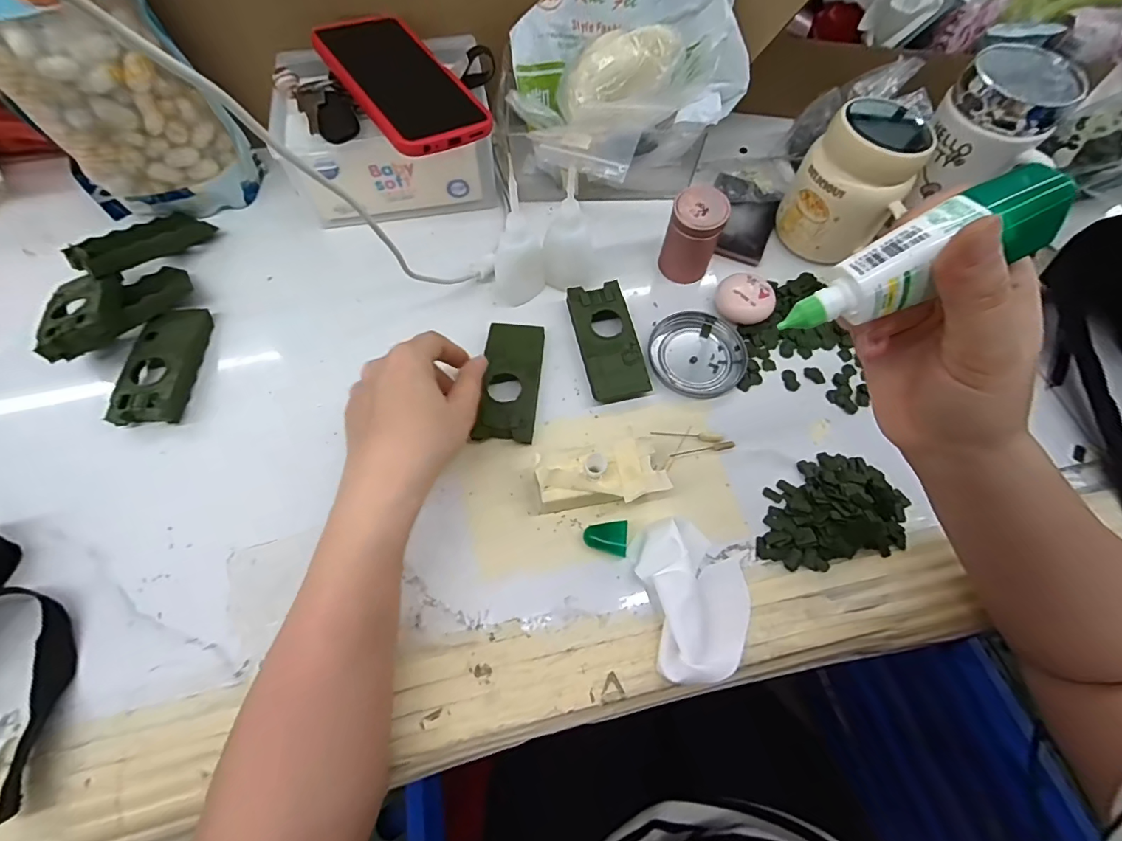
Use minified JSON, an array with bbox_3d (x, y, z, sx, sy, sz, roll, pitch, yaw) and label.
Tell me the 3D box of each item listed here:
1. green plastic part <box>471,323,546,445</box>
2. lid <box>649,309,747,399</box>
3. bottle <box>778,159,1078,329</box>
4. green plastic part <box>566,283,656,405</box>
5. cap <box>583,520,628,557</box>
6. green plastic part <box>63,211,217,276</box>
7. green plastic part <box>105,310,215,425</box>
[{"bbox_3d":[-0.039,-0.034,0.371,0.044,0.015,0.103,3,66,1],"label":"green plastic part"},{"bbox_3d":[0.115,-0.057,0.394,0.079,0.011,0.074,0,64,-1],"label":"lid"},{"bbox_3d":[0.135,-0.061,0.178,0.097,0.023,0.024,-28,66,13],"label":"bottle"},{"bbox_3d":[0.039,-0.065,0.391,0.045,0.021,0.105,-12,65,-7],"label":"green plastic part"},{"bbox_3d":[0.031,0.081,0.327,0.029,0.018,0.023,5,64,1],"label":"cap"},{"bbox_3d":[-0.369,-0.159,0.415,0.043,0.019,0.101,33,51,14],"label":"green plastic part"},{"bbox_3d":[-0.316,-0.045,0.378,0.048,0.016,0.103,-3,64,-2],"label":"green plastic part"}]

